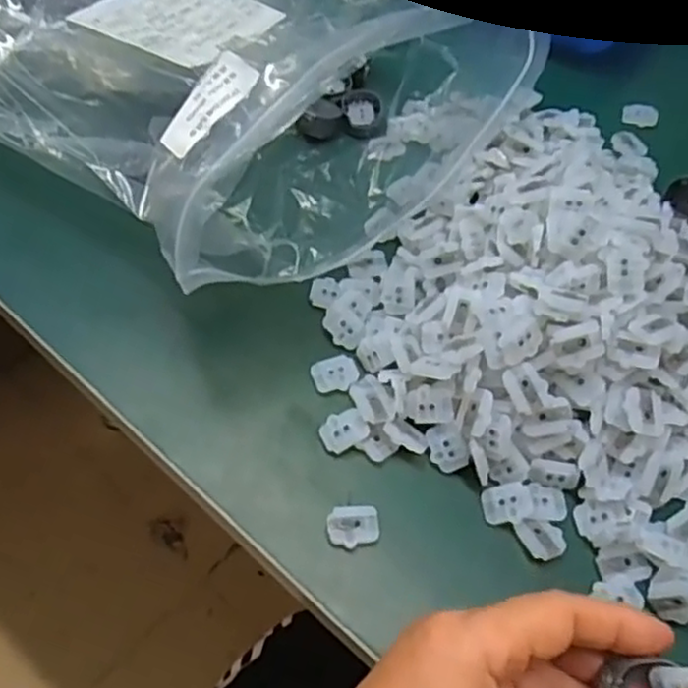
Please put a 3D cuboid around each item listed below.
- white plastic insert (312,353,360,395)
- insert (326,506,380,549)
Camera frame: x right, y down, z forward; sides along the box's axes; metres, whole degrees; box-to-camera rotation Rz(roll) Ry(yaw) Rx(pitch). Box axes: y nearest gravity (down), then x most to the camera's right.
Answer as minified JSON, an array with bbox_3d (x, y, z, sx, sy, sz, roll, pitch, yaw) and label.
[{"bbox_3d":[-0.004,0.015,0.353,0.022,0.004,0.017,-18,60,-15],"label":"white plastic insert"},{"bbox_3d":[0.004,0.079,0.310,0.022,0.004,0.017,-1,57,-5],"label":"insert"}]

